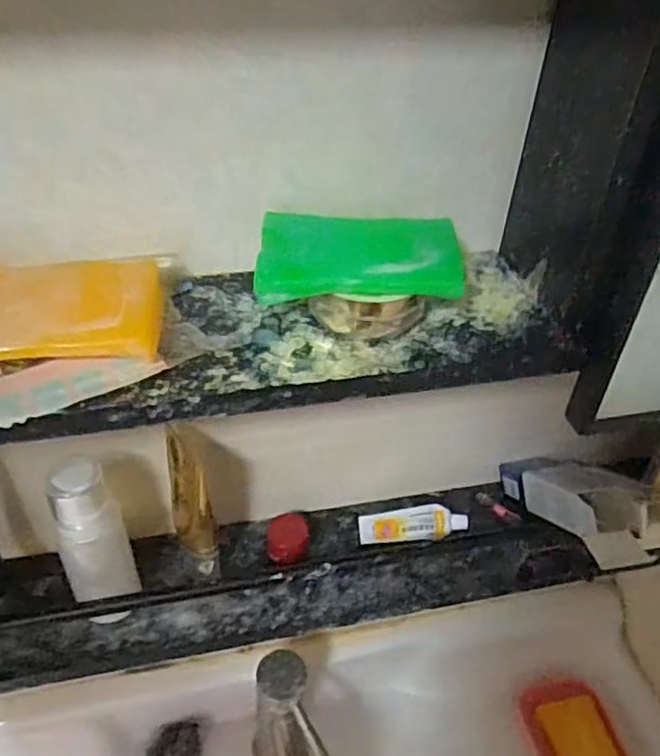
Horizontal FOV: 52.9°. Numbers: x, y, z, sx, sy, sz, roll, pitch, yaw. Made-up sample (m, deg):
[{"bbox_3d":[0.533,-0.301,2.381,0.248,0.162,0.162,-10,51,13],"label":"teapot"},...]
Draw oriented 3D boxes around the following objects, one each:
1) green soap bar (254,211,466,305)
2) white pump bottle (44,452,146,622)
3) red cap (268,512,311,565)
[{"bbox_3d":[0.015,-0.063,0.343,0.102,0.017,0.060,-1,41,-5],"label":"green soap bar"},{"bbox_3d":[-0.154,0.109,0.436,0.041,0.132,0.032,-11,43,-16],"label":"white pump bottle"},{"bbox_3d":[-0.033,0.124,0.515,0.032,0.019,0.032,2,41,-2],"label":"red cap"}]

